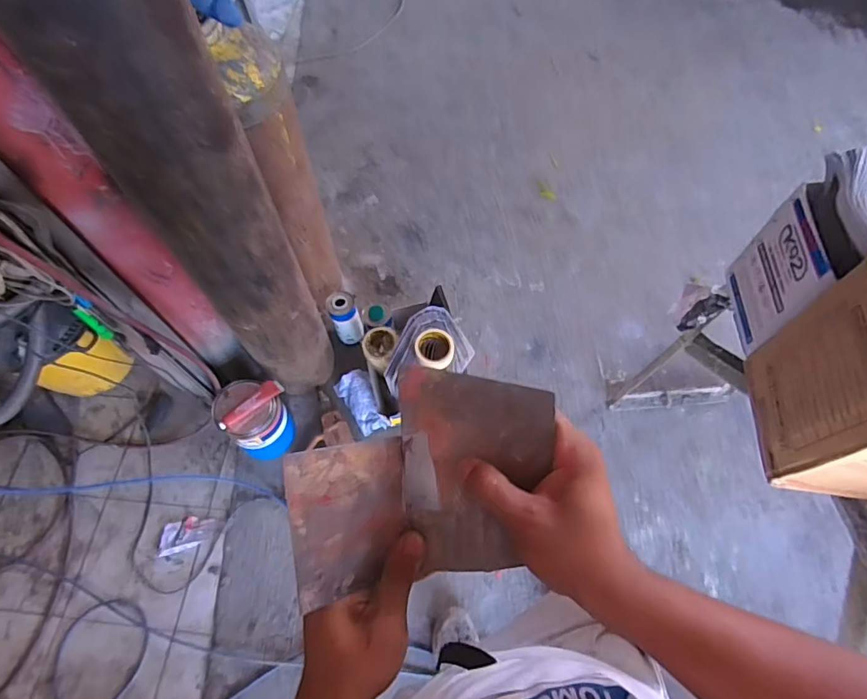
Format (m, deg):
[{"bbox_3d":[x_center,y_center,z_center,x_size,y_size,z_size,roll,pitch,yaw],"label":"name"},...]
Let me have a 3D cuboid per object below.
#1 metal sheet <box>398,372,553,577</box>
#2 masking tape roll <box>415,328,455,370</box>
[{"bbox_3d":[0.026,0.080,0.317,0.094,0.010,0.131,2,98,12],"label":"metal sheet"},{"bbox_3d":[0.004,-0.003,1.272,0.103,0.047,0.112,-1,63,1],"label":"masking tape roll"}]

